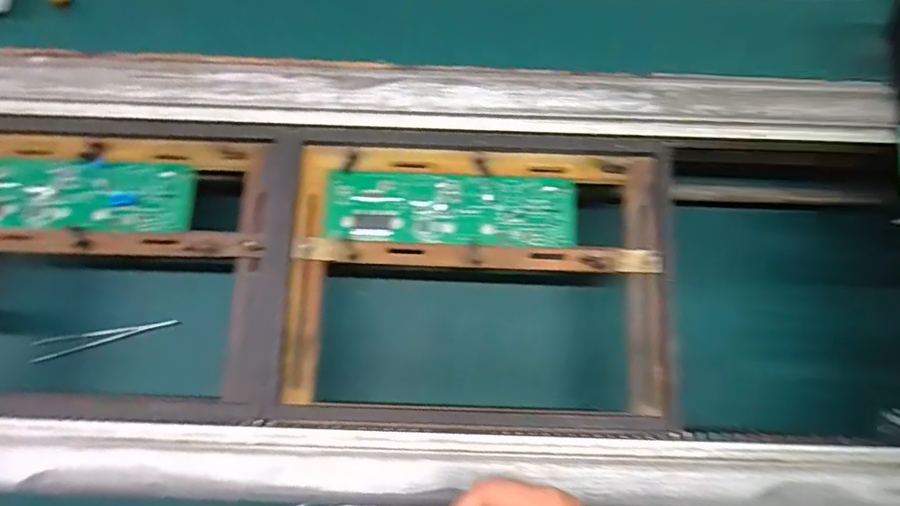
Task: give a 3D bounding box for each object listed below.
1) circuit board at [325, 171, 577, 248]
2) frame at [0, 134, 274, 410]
[{"bbox_3d":[0.002,-0.034,0.413,0.193,0.006,0.056,0,79,5],"label":"circuit board"},{"bbox_3d":[-0.292,0.011,0.406,0.309,0.040,0.216,0,79,5],"label":"frame"}]

